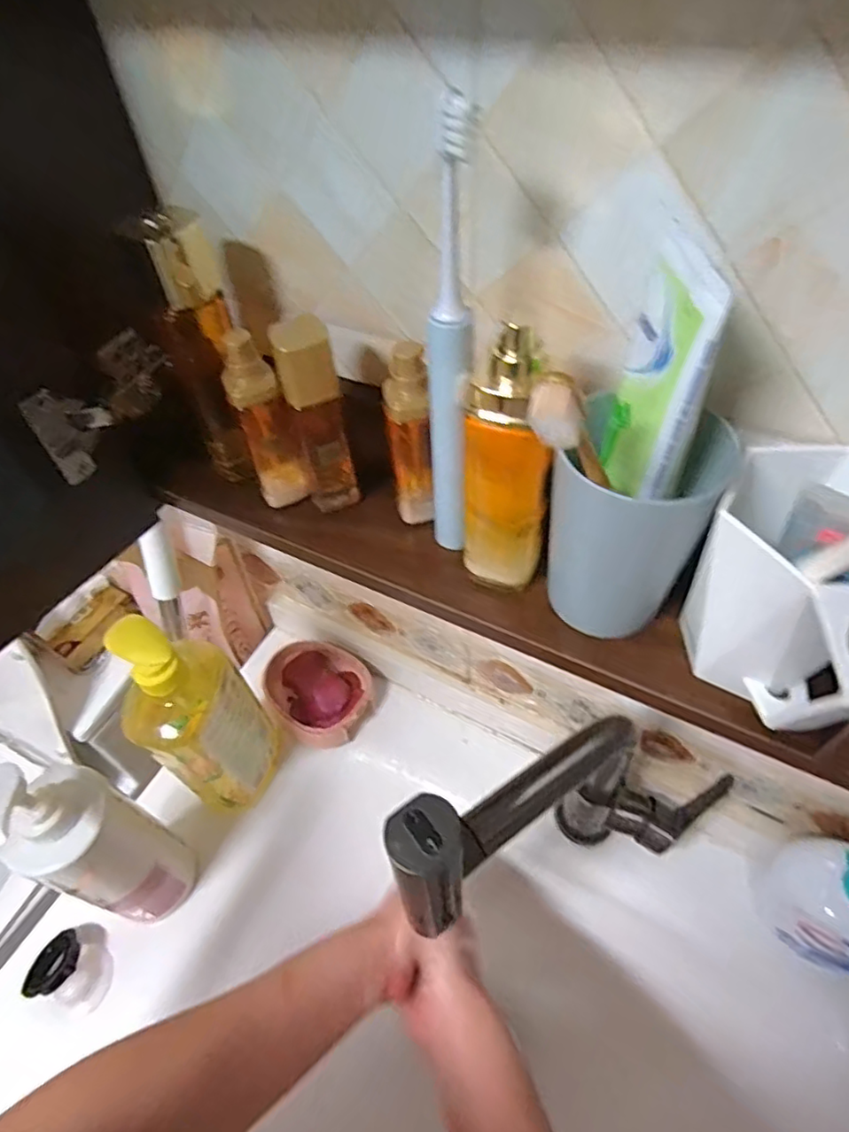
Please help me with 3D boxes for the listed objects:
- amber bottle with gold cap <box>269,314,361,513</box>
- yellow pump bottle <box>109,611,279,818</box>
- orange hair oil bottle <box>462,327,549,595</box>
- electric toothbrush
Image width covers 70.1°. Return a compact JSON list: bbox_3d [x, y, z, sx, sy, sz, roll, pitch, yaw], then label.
[{"bbox_3d":[-0.063,-0.082,0.361,0.031,0.125,0.024,-31,56,-19],"label":"amber bottle with gold cap"},{"bbox_3d":[-0.191,0.137,0.531,0.063,0.228,0.095,19,56,18],"label":"yellow pump bottle"},{"bbox_3d":[0.040,-0.048,0.302,0.042,0.147,0.035,3,53,6],"label":"orange hair oil bottle"},{"bbox_3d":[0.011,-0.082,0.281,0.021,0.212,0.034,-1,52,3],"label":"electric toothbrush"}]

